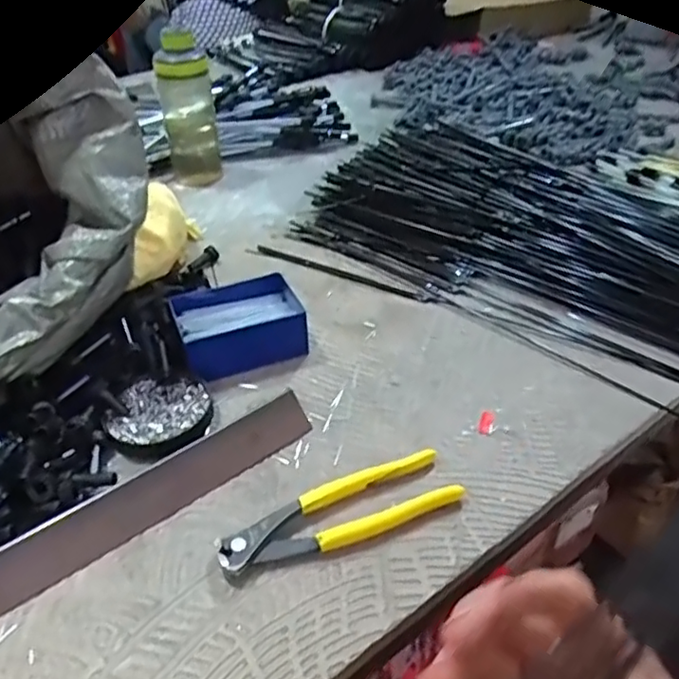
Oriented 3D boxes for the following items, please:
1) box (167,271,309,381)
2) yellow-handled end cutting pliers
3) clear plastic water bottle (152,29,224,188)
[{"bbox_3d":[-0.090,-0.012,0.570,0.109,0.044,0.084,-16,38,-16],"label":"box"},{"bbox_3d":[0.001,0.114,0.413,0.160,0.017,0.044,-17,38,-18],"label":"yellow-handled end cutting pliers"},{"bbox_3d":[-0.202,-0.299,0.846,0.069,0.194,0.059,-10,37,-9],"label":"clear plastic water bottle"}]

